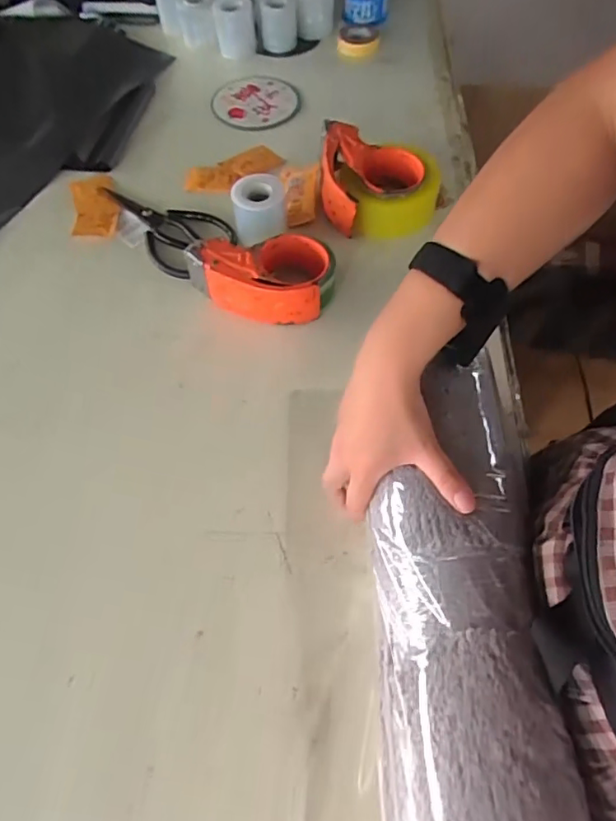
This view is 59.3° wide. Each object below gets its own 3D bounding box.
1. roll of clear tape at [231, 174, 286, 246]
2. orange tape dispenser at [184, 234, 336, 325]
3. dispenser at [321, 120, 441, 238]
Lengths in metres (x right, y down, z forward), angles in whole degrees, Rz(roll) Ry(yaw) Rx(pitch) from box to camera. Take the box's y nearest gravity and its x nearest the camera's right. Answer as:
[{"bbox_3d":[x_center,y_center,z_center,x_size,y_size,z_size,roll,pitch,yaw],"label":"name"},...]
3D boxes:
[{"bbox_3d":[-0.060,-0.252,0.668,0.062,0.066,0.062,-5,60,-2],"label":"roll of clear tape"},{"bbox_3d":[-0.054,-0.152,0.614,0.166,0.059,0.095,0,60,1],"label":"orange tape dispenser"},{"bbox_3d":[0.084,-0.298,0.710,0.136,0.087,0.142,-1,60,1],"label":"dispenser"}]

